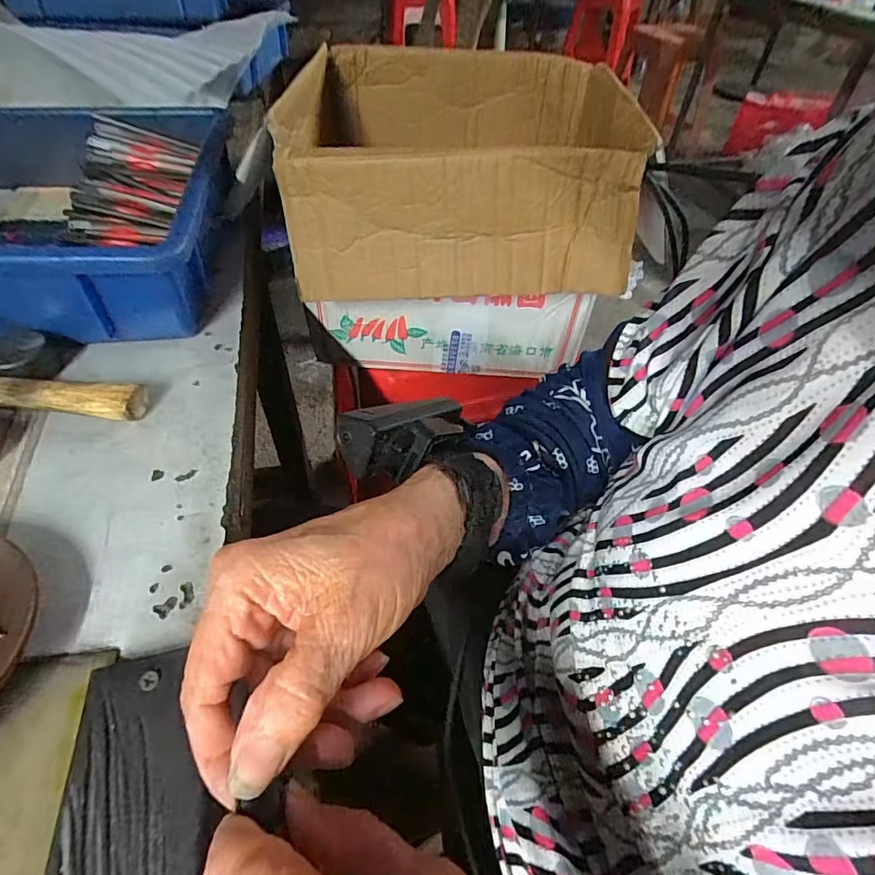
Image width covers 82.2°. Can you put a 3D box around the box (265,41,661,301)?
[{"bbox_3d":[0.016,-0.265,0.481,0.284,0.113,0.288,2,49,-1],"label":"box"}]

